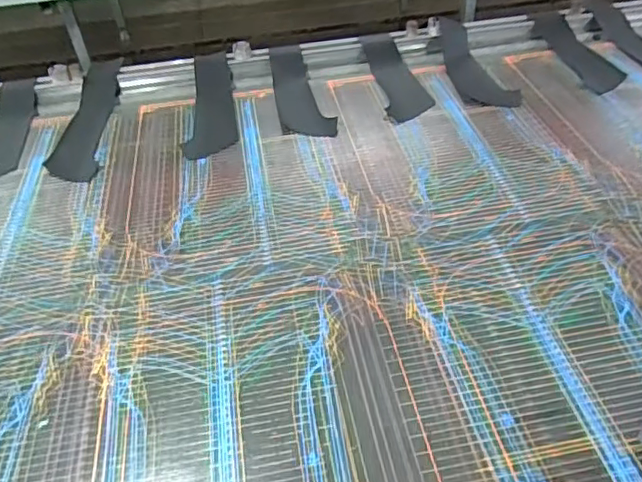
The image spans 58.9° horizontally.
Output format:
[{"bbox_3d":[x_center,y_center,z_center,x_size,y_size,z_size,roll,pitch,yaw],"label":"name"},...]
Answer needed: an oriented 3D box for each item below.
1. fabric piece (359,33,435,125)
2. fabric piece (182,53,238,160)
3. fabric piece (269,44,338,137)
[{"bbox_3d":[0.154,-0.342,1.169,0.093,0.008,0.328,-7,48,-4],"label":"fabric piece"},{"bbox_3d":[-0.217,-0.276,1.127,0.093,0.022,0.353,-7,43,-3],"label":"fabric piece"},{"bbox_3d":[-0.042,-0.310,1.147,0.101,0.019,0.339,-8,43,-4],"label":"fabric piece"}]

